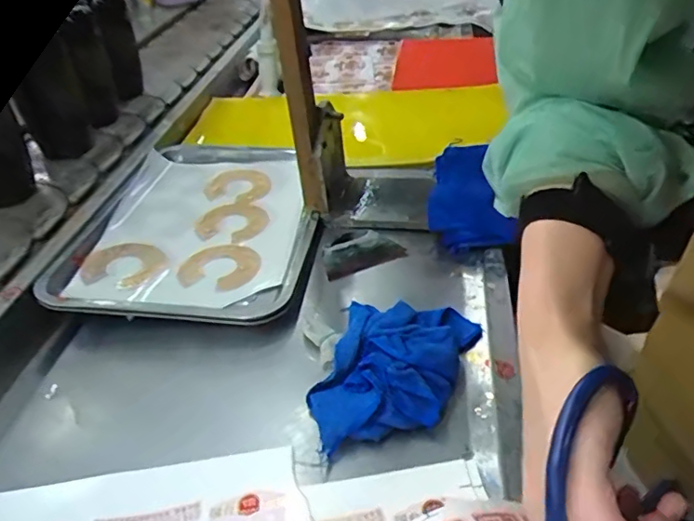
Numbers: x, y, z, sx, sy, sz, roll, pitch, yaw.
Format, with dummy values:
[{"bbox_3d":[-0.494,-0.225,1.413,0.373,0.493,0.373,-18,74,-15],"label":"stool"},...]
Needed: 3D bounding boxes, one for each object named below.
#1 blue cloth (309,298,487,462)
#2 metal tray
[{"bbox_3d":[0.039,0.083,0.450,0.112,0.031,0.160,6,40,16],"label":"blue cloth"},{"bbox_3d":[-0.160,-0.059,0.660,0.256,0.030,0.372,0,38,8],"label":"metal tray"}]

